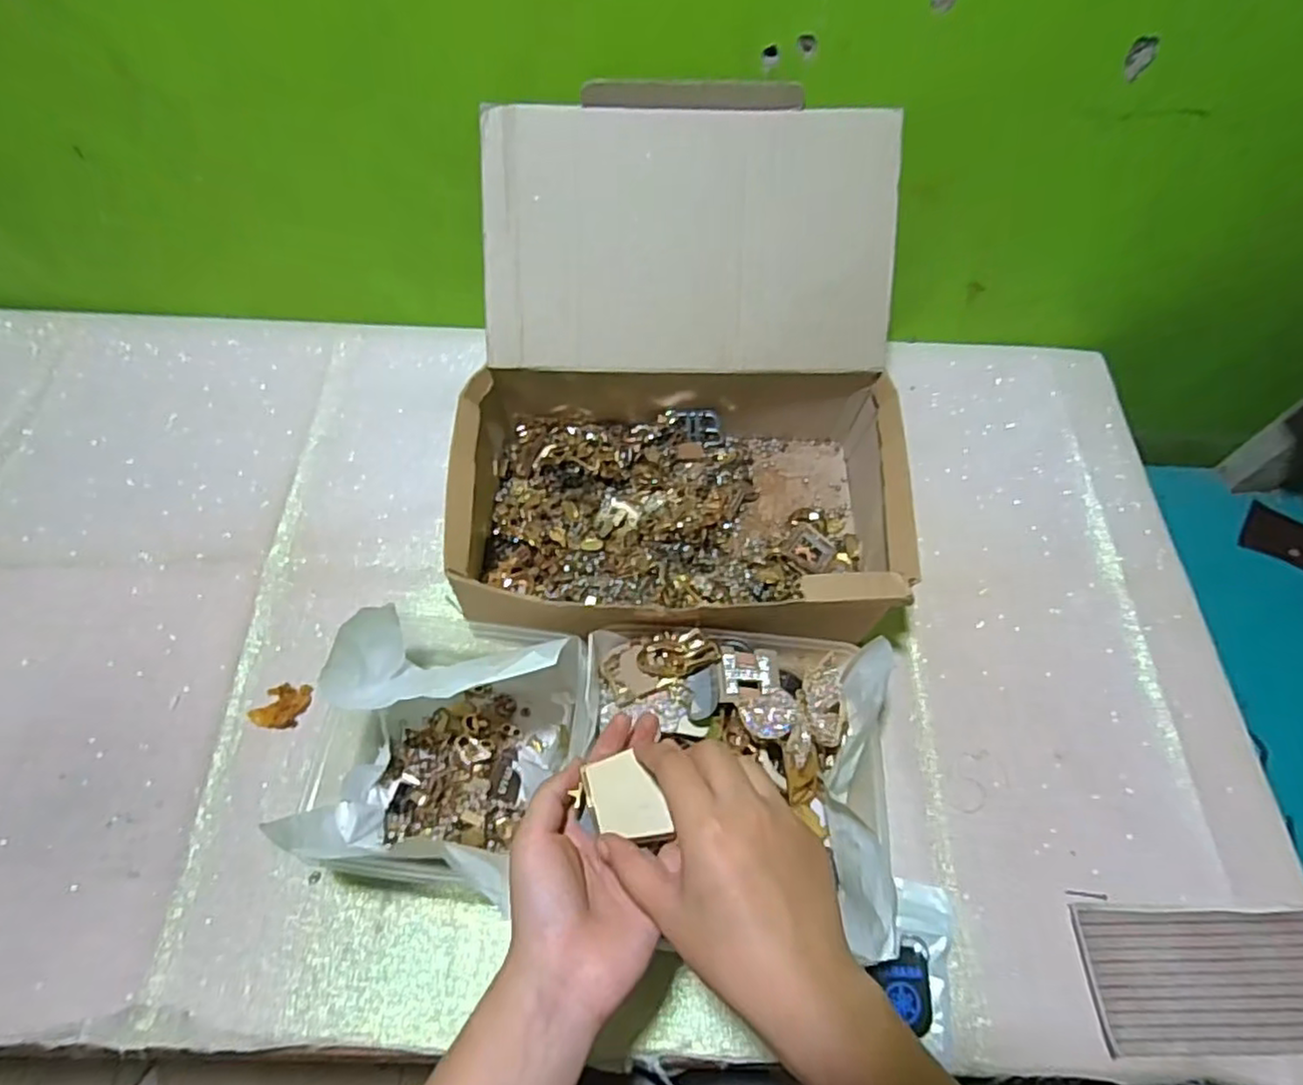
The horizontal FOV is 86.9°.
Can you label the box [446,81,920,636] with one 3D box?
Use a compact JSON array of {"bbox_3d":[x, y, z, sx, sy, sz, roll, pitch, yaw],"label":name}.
[{"bbox_3d":[0.022,-0.118,0.531,0.334,0.221,0.349,-1,62,-2],"label":"box"}]

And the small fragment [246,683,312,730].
[{"bbox_3d":[-0.277,0.122,0.513,0.039,0.004,0.032,0,62,-2],"label":"small fragment"}]

